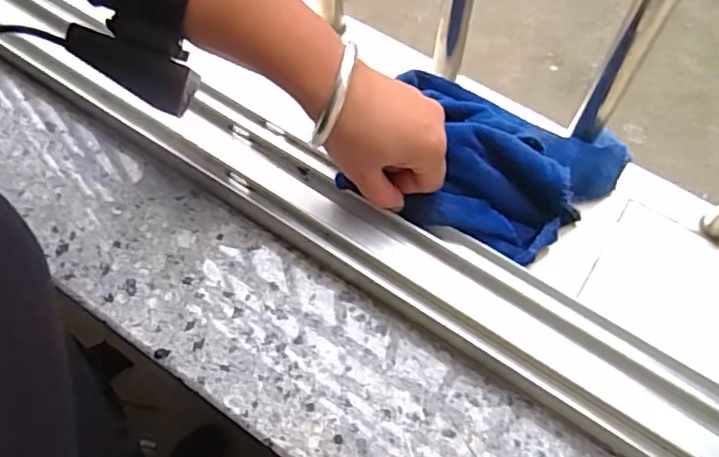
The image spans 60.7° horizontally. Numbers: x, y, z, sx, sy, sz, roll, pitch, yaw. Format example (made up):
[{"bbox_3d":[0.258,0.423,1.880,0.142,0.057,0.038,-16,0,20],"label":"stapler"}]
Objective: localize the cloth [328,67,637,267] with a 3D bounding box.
[{"bbox_3d":[0.095,-0.042,0.427,0.163,0.049,0.114,20,66,10],"label":"cloth"}]

